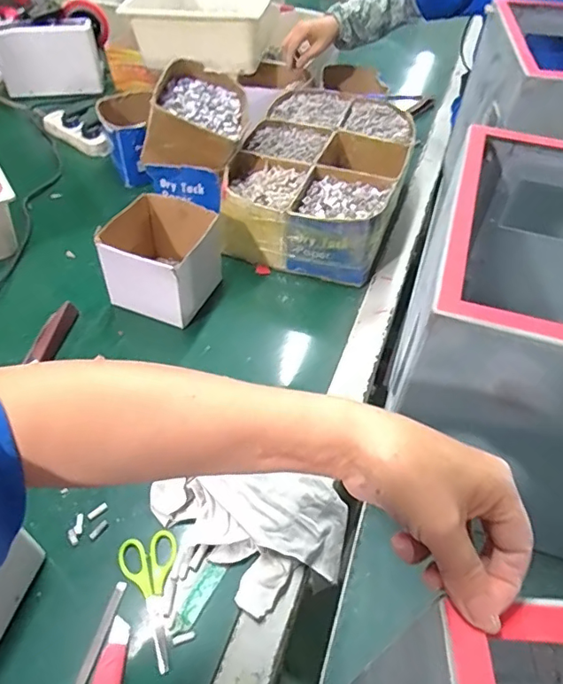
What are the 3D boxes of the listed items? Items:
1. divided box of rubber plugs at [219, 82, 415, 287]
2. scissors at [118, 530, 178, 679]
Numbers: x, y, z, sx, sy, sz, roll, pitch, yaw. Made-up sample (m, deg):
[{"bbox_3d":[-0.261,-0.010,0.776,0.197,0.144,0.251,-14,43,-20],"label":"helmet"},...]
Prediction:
[{"bbox_3d":[0.070,-0.287,0.931,0.260,0.127,0.400,15,51,9],"label":"divided box of rubber plugs"},{"bbox_3d":[-0.130,0.259,0.527,0.057,0.005,0.129,-10,51,-11],"label":"scissors"}]

